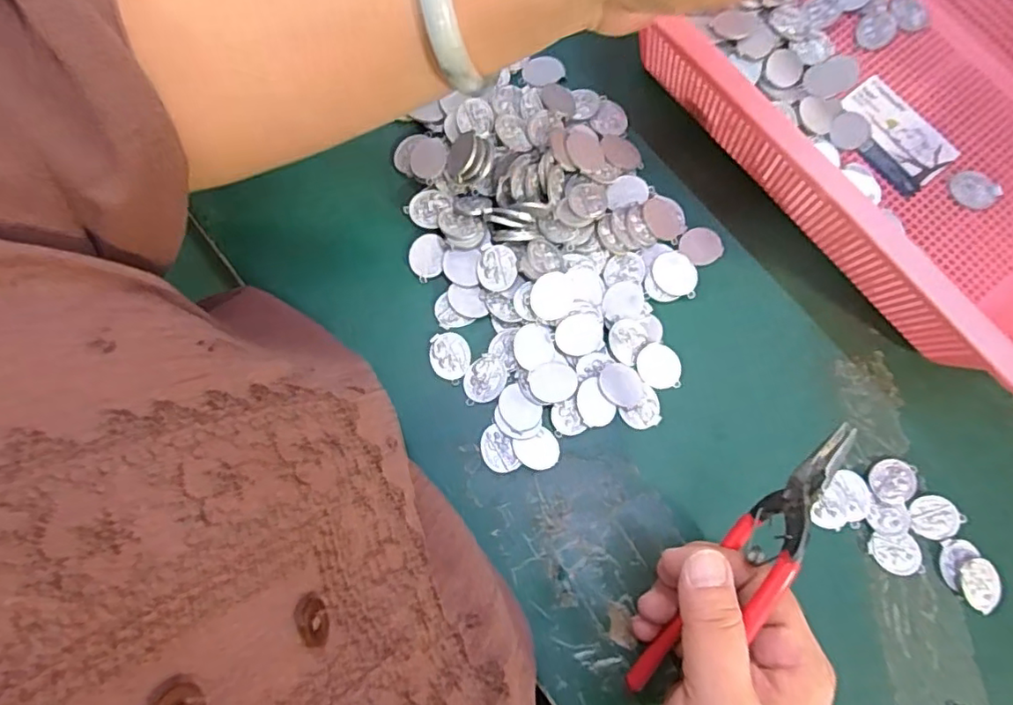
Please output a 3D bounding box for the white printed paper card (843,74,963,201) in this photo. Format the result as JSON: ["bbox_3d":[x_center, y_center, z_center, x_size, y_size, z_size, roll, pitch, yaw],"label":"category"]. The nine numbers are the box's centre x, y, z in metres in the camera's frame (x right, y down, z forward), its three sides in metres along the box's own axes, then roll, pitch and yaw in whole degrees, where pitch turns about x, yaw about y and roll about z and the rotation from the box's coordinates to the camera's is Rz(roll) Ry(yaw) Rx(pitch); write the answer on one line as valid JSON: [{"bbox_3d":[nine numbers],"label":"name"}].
[{"bbox_3d":[0.224,-0.127,0.338,0.040,0.004,0.067,-37,81,-7],"label":"white printed paper card"}]

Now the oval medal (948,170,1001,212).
[{"bbox_3d":[0.263,-0.092,0.328,0.021,0.004,0.024,-41,78,3],"label":"oval medal"}]

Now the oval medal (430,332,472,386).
[{"bbox_3d":[-0.030,0.003,0.311,0.021,0.004,0.028,-15,79,-2],"label":"oval medal"}]

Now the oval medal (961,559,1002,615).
[{"bbox_3d":[0.234,0.115,0.287,0.018,0.004,0.025,-7,85,5],"label":"oval medal"}]

